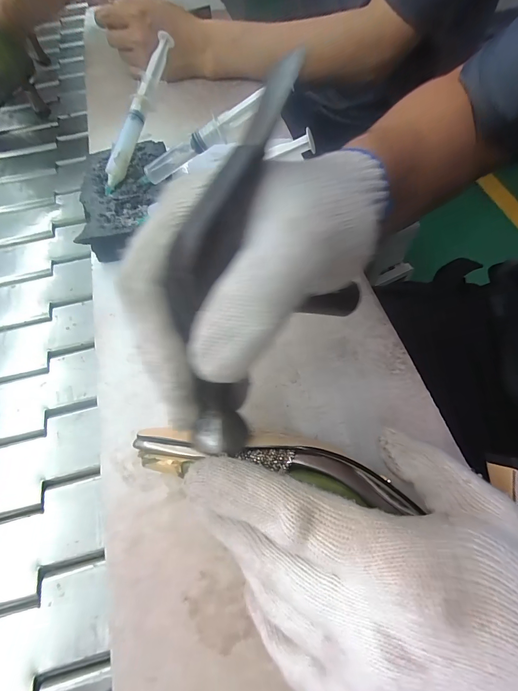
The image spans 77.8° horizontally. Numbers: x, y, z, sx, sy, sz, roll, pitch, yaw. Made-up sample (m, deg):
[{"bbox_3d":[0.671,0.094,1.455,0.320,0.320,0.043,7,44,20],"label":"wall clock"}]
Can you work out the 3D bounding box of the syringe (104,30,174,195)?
[{"bbox_3d":[-0.120,-0.222,0.311,0.013,0.018,0.154,19,88,12],"label":"syringe"}]

